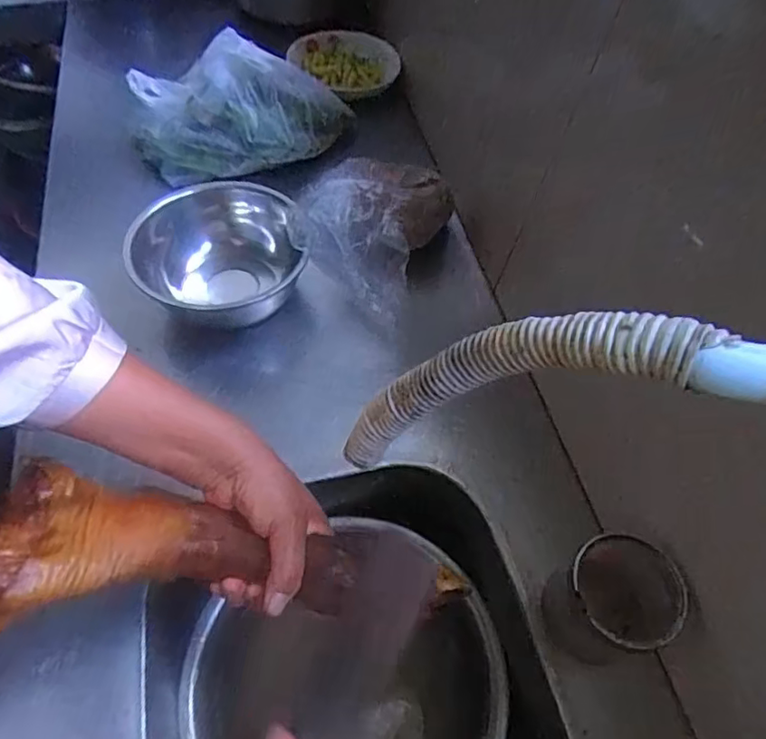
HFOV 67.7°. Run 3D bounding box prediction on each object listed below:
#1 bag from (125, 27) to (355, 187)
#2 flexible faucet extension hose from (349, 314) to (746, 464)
[{"bbox_3d":[-0.172,-0.330,0.727,0.277,0.138,0.126,-10,57,-11],"label":"bag"},{"bbox_3d":[0.041,0.008,0.255,0.032,0.197,0.028,38,54,-22],"label":"flexible faucet extension hose"}]

